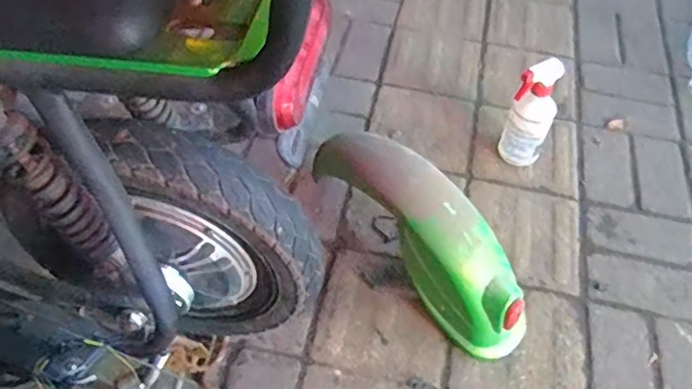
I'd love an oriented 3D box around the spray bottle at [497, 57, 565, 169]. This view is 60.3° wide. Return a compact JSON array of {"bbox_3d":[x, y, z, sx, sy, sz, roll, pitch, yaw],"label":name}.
[{"bbox_3d":[0.312,-0.127,1.013,0.074,0.213,0.070,23,54,12],"label":"spray bottle"}]

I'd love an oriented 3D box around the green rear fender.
[{"bbox_3d":[0.115,0.056,0.840,0.102,0.172,0.396,-33,80,-24],"label":"green rear fender"}]

